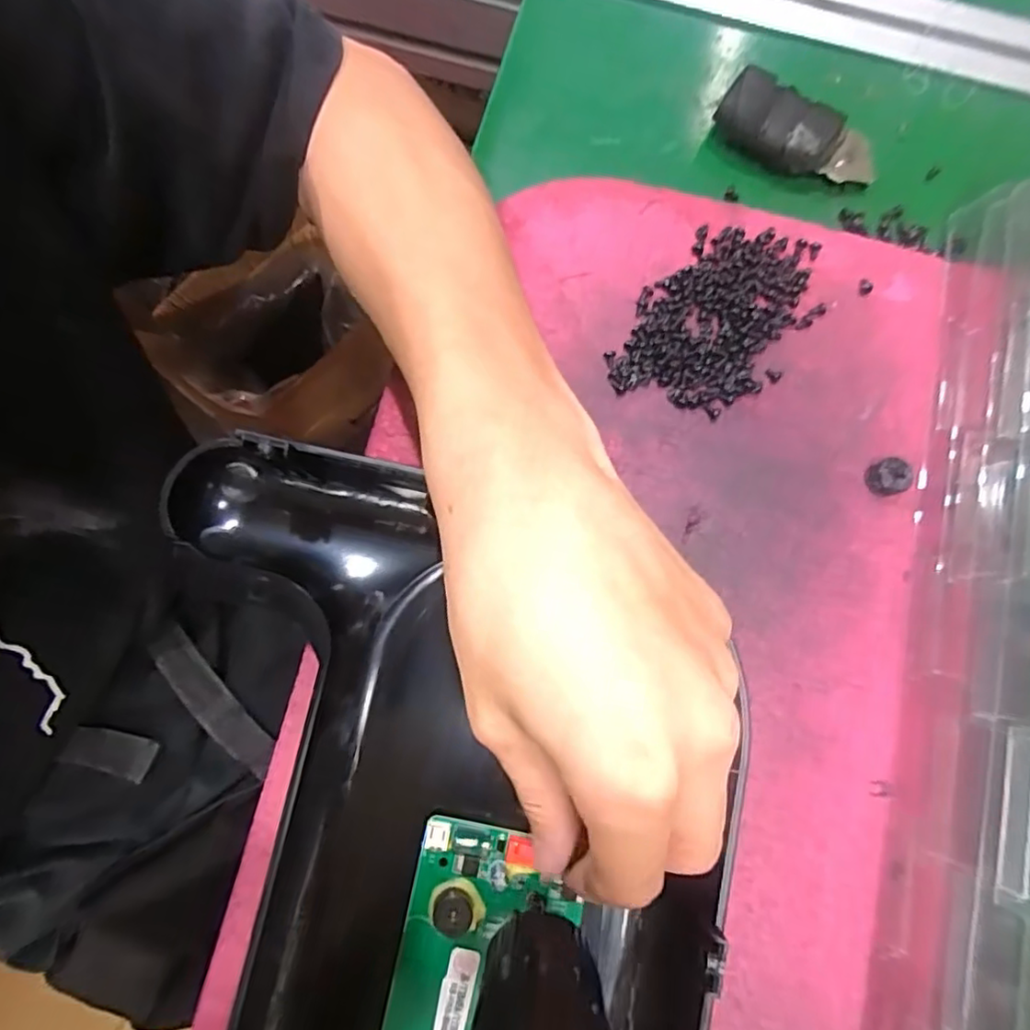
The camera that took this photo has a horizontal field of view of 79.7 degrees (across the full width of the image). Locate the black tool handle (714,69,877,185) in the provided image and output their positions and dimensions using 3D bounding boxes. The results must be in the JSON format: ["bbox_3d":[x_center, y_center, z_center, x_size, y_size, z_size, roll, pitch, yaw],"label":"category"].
[{"bbox_3d":[0.123,-0.166,0.268,0.070,0.017,0.026,31,85,4],"label":"black tool handle"}]

